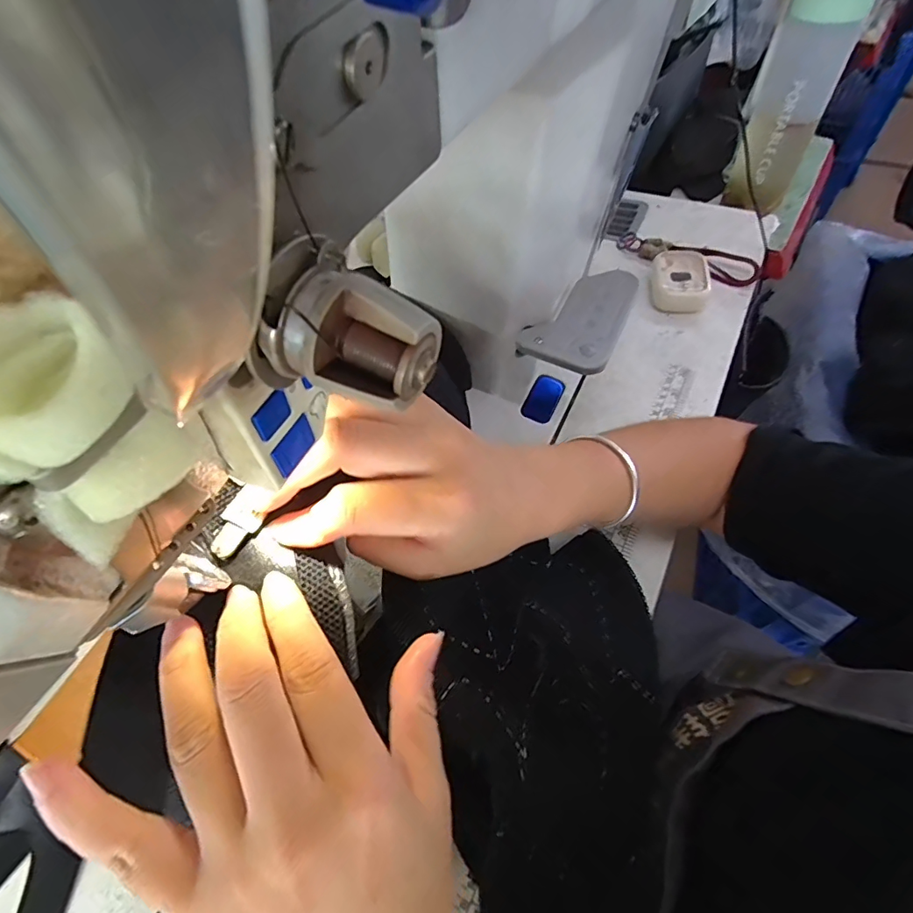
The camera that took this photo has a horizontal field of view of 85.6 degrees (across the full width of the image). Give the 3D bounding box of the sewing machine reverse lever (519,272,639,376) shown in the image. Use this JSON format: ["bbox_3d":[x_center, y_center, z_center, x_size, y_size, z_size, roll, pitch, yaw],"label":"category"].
[{"bbox_3d":[0.099,-0.114,0.391,0.067,0.011,0.108,20,62,17],"label":"sewing machine reverse lever"}]

